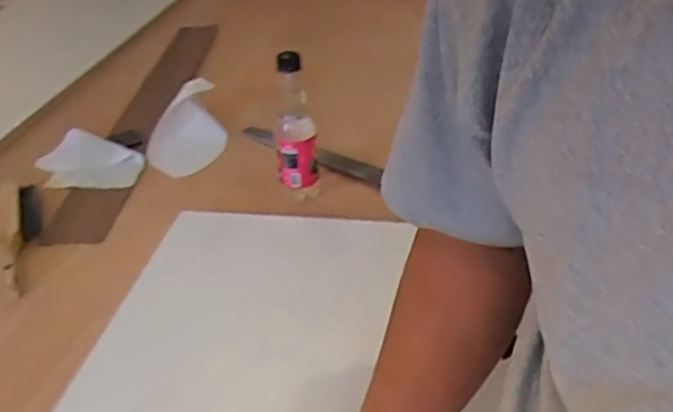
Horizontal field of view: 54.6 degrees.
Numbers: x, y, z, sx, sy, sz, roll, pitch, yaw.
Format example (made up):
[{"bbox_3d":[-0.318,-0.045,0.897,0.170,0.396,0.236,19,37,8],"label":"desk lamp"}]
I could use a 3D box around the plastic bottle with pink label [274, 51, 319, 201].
[{"bbox_3d":[-0.054,-0.103,0.836,0.054,0.180,0.044,-7,34,-5],"label":"plastic bottle with pink label"}]

